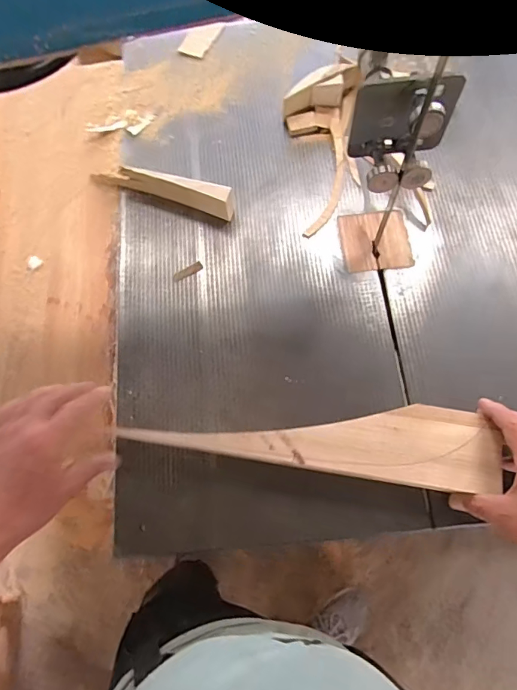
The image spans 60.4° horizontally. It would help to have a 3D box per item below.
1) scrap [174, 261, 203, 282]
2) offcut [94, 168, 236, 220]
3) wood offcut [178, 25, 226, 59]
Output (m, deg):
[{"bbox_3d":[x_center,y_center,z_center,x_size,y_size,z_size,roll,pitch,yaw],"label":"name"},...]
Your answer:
[{"bbox_3d":[-0.089,-0.092,0.559,0.039,0.005,0.011,-31,72,-9],"label":"scrap"},{"bbox_3d":[-0.131,-0.205,0.579,0.197,0.048,0.031,18,71,8],"label":"offcut"},{"bbox_3d":[-0.091,-0.485,0.703,0.040,0.006,0.081,24,72,10],"label":"wood offcut"}]

